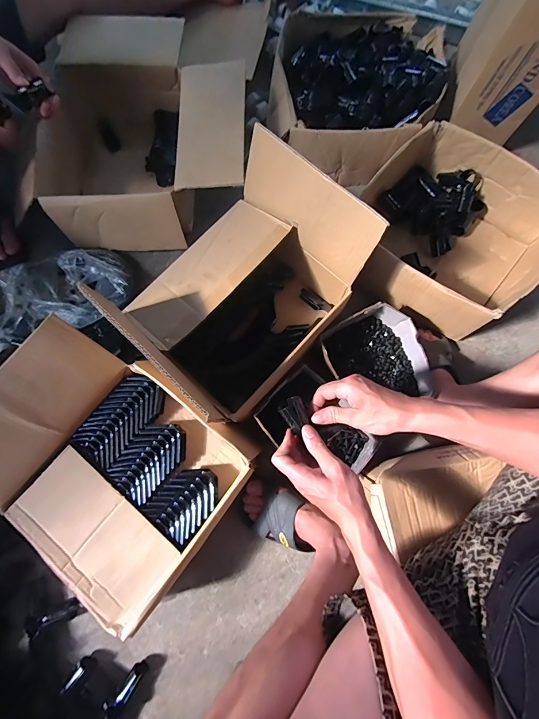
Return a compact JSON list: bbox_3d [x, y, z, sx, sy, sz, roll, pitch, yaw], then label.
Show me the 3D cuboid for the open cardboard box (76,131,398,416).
[{"bbox_3d":[-0.041,-0.116,0.579,0.267,0.246,0.358,42,82,9],"label":"open cardboard box"}]

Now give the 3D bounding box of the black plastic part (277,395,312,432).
[{"bbox_3d":[0.036,0.072,0.450,0.035,0.022,0.042,-42,80,-7],"label":"black plastic part"}]

